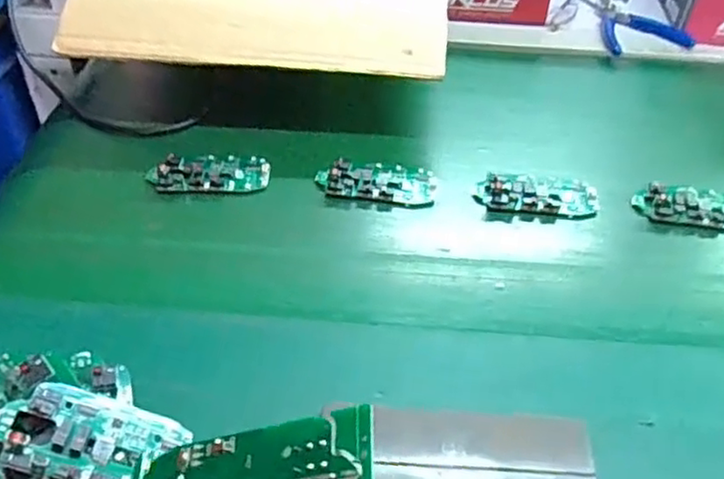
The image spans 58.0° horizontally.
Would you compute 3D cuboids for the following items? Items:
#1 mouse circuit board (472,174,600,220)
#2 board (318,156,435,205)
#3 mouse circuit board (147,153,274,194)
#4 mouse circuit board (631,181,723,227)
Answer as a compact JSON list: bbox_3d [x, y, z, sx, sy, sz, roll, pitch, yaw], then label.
[{"bbox_3d":[0.145,-0.038,0.543,0.098,0.012,0.047,3,44,1],"label":"mouse circuit board"},{"bbox_3d":[0.012,-0.049,0.547,0.098,0.012,0.043,5,44,3],"label":"board"},{"bbox_3d":[-0.127,-0.058,0.548,0.096,0.009,0.044,-4,45,-6],"label":"mouse circuit board"},{"bbox_3d":[0.275,-0.028,0.537,0.099,0.012,0.047,8,45,5],"label":"mouse circuit board"}]

